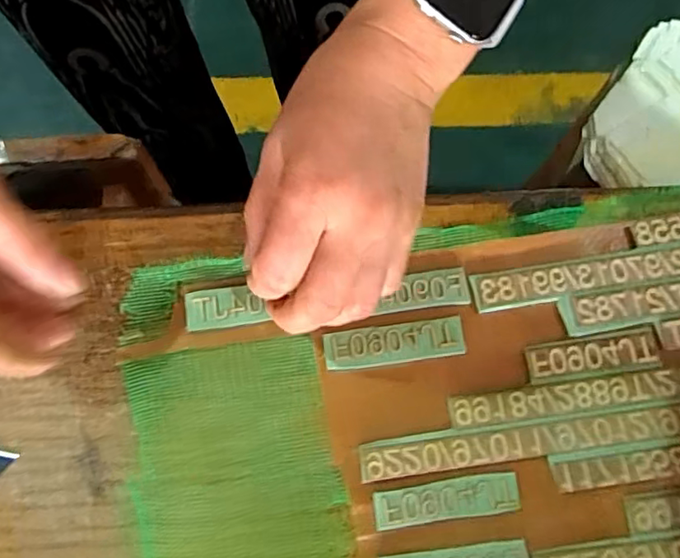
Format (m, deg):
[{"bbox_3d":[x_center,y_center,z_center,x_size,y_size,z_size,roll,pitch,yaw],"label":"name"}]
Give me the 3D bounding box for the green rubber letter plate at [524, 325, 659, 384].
[{"bbox_3d":[0.133,0.039,0.302,0.070,0.004,0.020,-7,74,-3],"label":"green rubber letter plate"}]

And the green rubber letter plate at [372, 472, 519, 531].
[{"bbox_3d":[0.052,0.107,0.281,0.070,0.004,0.019,-7,74,-2],"label":"green rubber letter plate"}]

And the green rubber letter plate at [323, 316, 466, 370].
[{"bbox_3d":[0.028,0.034,0.305,0.072,0.005,0.020,-7,74,-2],"label":"green rubber letter plate"}]

